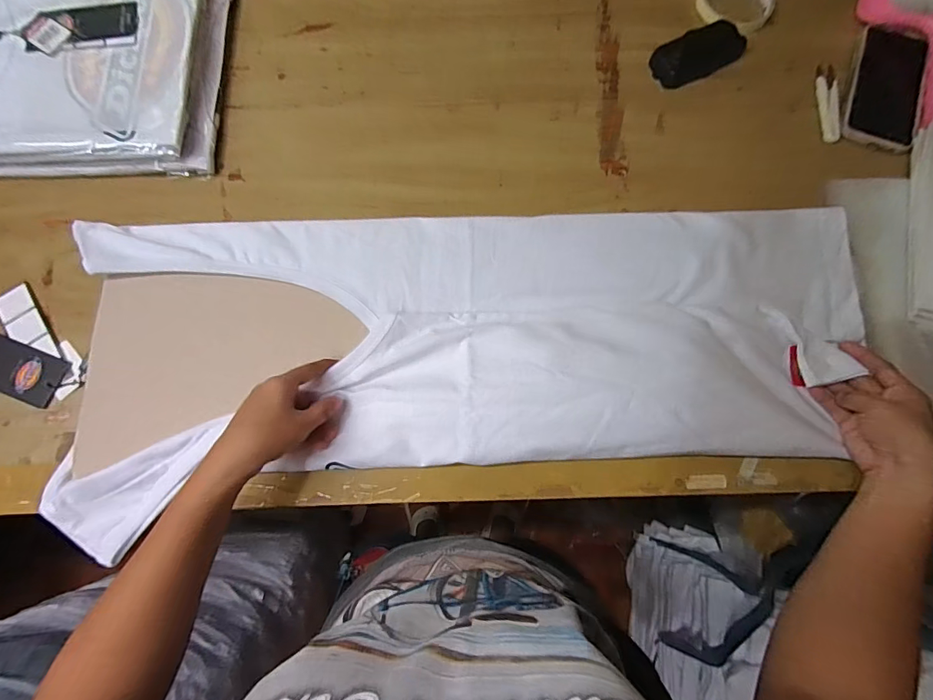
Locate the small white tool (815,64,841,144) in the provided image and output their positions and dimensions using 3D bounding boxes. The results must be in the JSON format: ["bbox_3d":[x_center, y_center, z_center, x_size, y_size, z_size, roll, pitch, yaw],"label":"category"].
[{"bbox_3d":[0.419,-0.285,0.505,0.022,0.006,0.104,6,77,1],"label":"small white tool"}]

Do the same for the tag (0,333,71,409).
[{"bbox_3d":[-0.447,0.016,0.429,0.108,0.007,0.050,19,80,6],"label":"tag"}]

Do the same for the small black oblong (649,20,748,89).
[{"bbox_3d":[0.270,-0.344,0.506,0.108,0.026,0.049,-22,78,-5],"label":"small black oblong"}]

